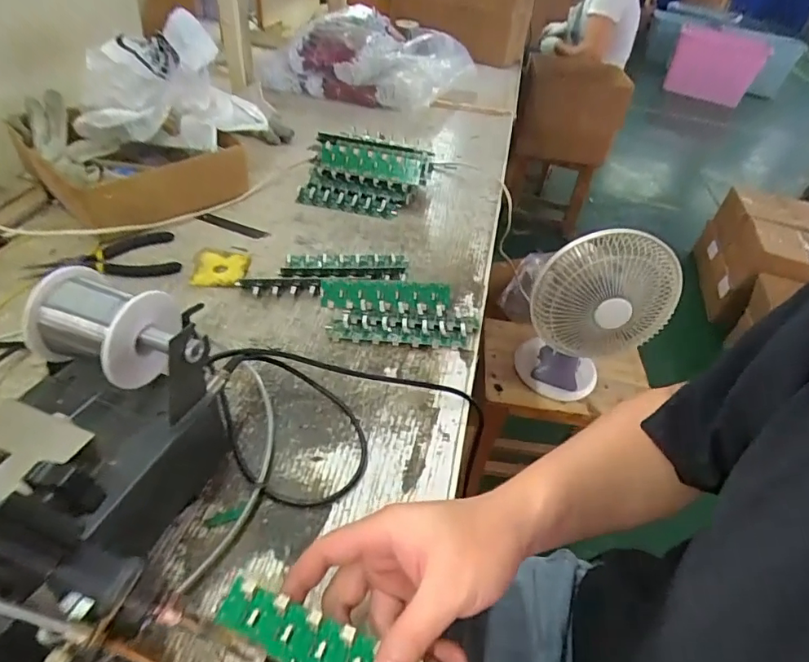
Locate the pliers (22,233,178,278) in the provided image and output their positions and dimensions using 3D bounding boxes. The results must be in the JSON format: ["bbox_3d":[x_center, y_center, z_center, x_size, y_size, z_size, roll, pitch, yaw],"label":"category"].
[{"bbox_3d":[-0.328,-0.079,0.547,0.148,0.017,0.065,-9,45,-17],"label":"pliers"}]

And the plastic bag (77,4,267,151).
[{"bbox_3d":[-0.301,-0.314,0.639,0.229,0.140,0.083,-7,44,-15],"label":"plastic bag"}]

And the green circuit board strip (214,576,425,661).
[{"bbox_3d":[-0.033,0.171,0.262,0.136,0.006,0.030,24,45,6],"label":"green circuit board strip"}]

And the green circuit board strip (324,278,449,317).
[{"bbox_3d":[-0.020,-0.036,0.533,0.137,0.025,0.036,3,43,-5],"label":"green circuit board strip"}]

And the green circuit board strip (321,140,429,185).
[{"bbox_3d":[-0.042,-0.229,0.675,0.143,0.035,0.030,14,42,4],"label":"green circuit board strip"}]

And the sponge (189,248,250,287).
[{"bbox_3d":[-0.209,-0.072,0.565,0.062,0.008,0.065,5,43,-2],"label":"sponge"}]

